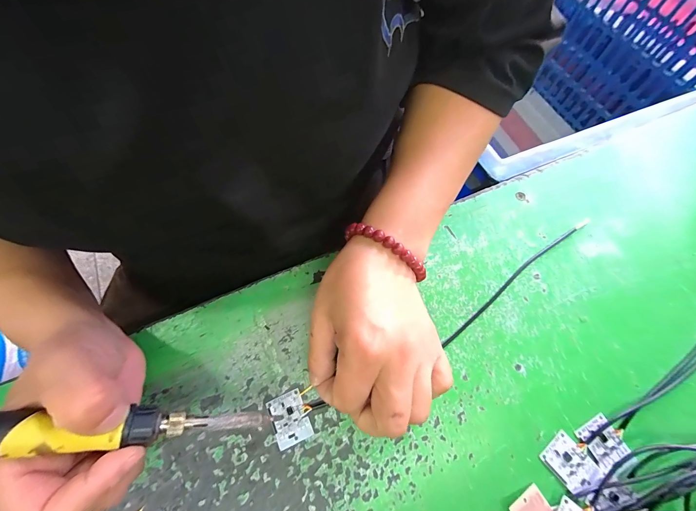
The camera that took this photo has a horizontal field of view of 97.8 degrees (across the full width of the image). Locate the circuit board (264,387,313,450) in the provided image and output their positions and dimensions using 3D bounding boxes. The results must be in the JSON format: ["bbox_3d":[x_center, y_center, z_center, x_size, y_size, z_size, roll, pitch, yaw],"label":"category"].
[{"bbox_3d":[-0.041,0.113,0.211,0.025,0.004,0.032,-22,68,-10],"label":"circuit board"}]

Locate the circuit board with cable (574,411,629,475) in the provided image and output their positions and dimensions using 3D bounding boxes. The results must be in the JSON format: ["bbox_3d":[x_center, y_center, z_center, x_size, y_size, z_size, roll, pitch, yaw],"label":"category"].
[{"bbox_3d":[0.173,0.126,0.205,0.027,0.004,0.026,-29,70,-13],"label":"circuit board with cable"}]

